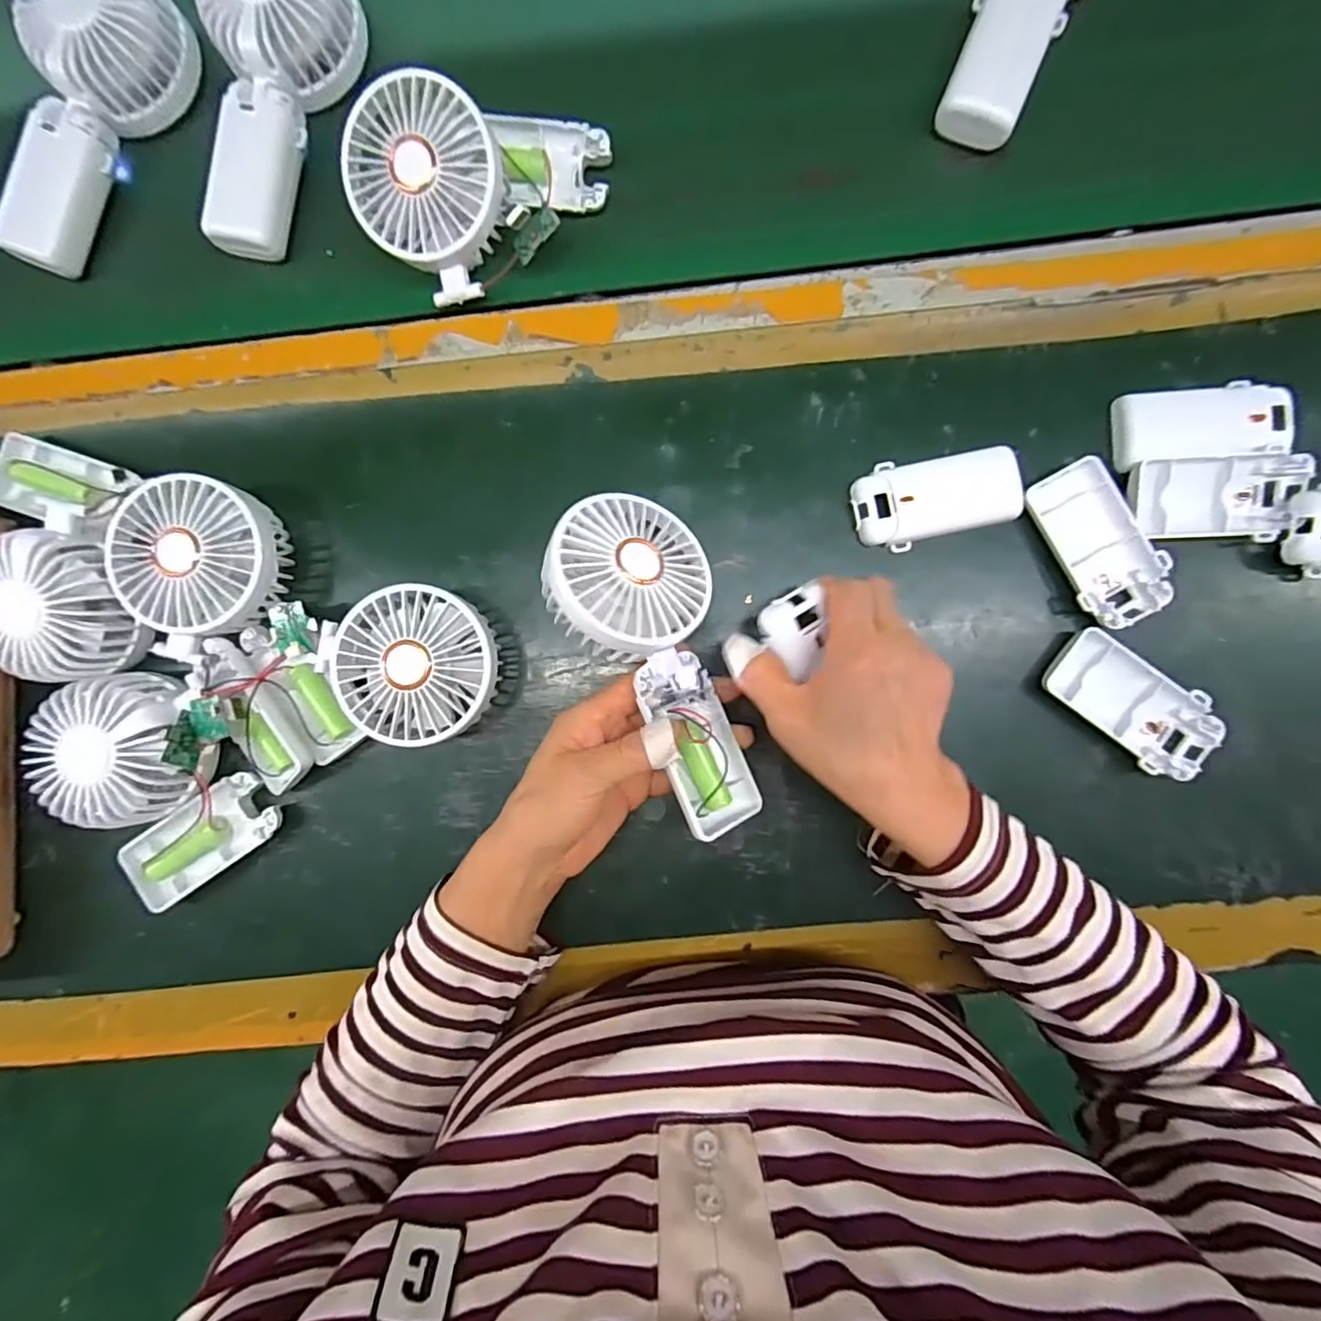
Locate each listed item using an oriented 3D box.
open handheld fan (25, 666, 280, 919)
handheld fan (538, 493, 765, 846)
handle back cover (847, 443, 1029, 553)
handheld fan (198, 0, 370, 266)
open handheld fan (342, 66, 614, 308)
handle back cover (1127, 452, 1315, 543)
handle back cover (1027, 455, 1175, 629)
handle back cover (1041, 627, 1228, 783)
[{"bbox_3d":[-0.283,0.070,0.344,0.107,0.049,0.132,-23,87,1],"label":"open handheld fan"},{"bbox_3d":[-0.001,0.003,0.314,0.084,0.045,0.180,-25,91,-39],"label":"handheld fan"},{"bbox_3d":[0.160,-0.095,0.346,0.094,0.016,0.048,-11,87,2],"label":"handle back cover"},{"bbox_3d":[-0.237,-0.336,0.352,0.075,0.039,0.177,15,88,3],"label":"handheld fan"},{"bbox_3d":[-0.101,-0.268,0.337,0.140,0.050,0.094,-9,87,2],"label":"open handheld fan"},{"bbox_3d":[0.316,-0.092,0.339,0.092,0.015,0.044,0,88,2],"label":"handle back cover"},{"bbox_3d":[0.250,-0.066,0.342,0.049,0.016,0.094,-24,87,1],"label":"handle back cover"},{"bbox_3d":[0.266,0.026,0.340,0.095,0.017,0.050,34,89,3],"label":"handle back cover"}]

